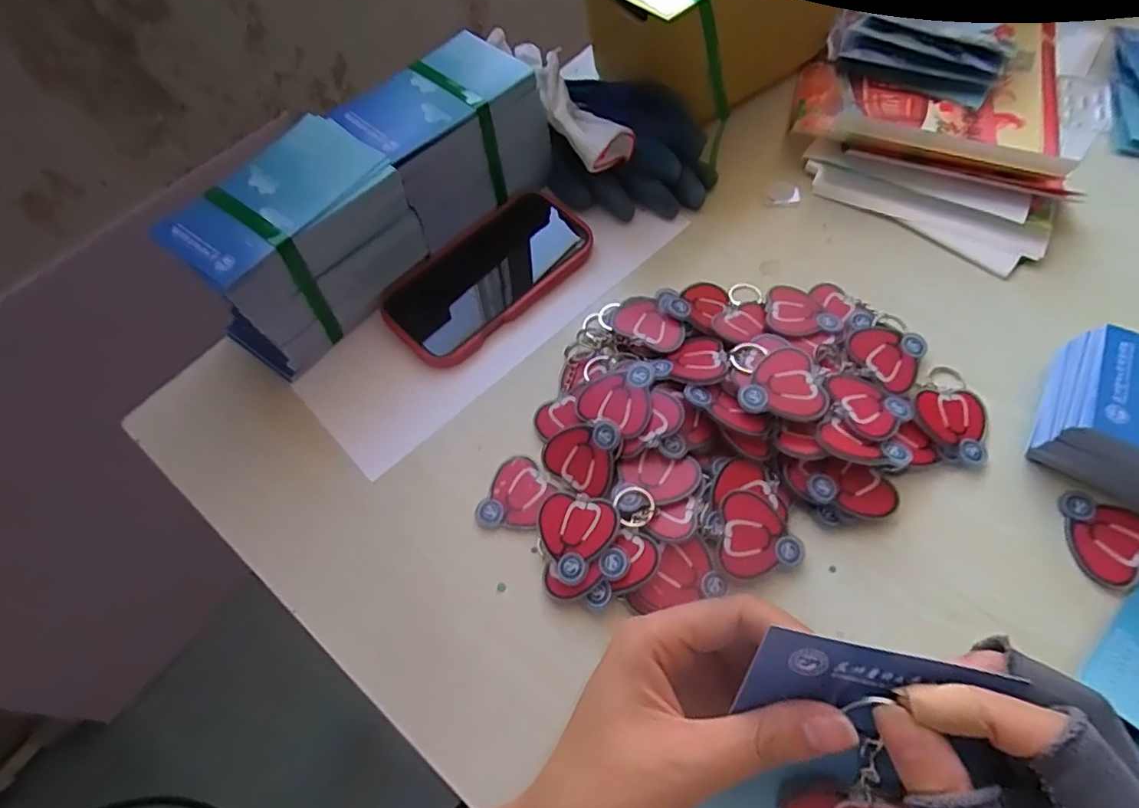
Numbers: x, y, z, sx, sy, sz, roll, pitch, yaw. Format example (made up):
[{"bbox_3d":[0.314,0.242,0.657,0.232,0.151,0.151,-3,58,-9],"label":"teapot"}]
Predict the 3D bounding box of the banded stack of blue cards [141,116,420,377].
[{"bbox_3d":[-0.190,-0.111,0.430,0.093,0.099,0.142,36,68,21],"label":"banded stack of blue cards"}]

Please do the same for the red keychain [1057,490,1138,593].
[{"bbox_3d":[0.310,0.080,0.347,0.051,0.004,0.052,-2,60,3],"label":"red keychain"}]

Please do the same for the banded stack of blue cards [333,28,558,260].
[{"bbox_3d":[-0.095,-0.206,0.486,0.138,0.095,0.086,-40,65,-18],"label":"banded stack of blue cards"}]

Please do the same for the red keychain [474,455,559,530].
[{"bbox_3d":[-0.033,0.059,0.388,0.040,0.004,0.050,19,63,14],"label":"red keychain"}]

